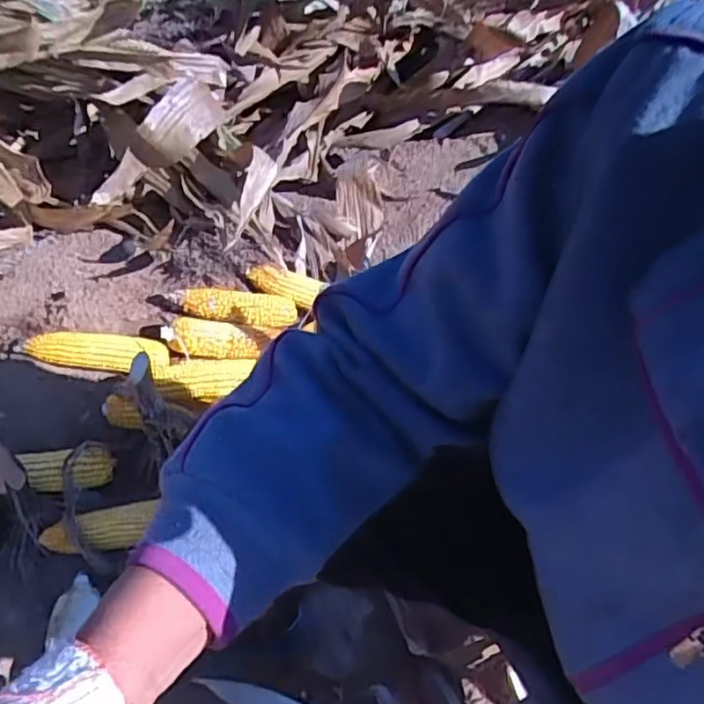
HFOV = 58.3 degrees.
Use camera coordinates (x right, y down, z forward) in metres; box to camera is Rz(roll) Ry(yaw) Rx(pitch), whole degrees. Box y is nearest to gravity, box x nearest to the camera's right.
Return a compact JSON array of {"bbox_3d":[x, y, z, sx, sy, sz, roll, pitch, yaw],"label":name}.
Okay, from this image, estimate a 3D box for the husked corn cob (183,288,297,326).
[{"bbox_3d":[-0.164,-0.067,0.946,0.170,0.037,0.045,6,44,-26],"label":"husked corn cob"}]

